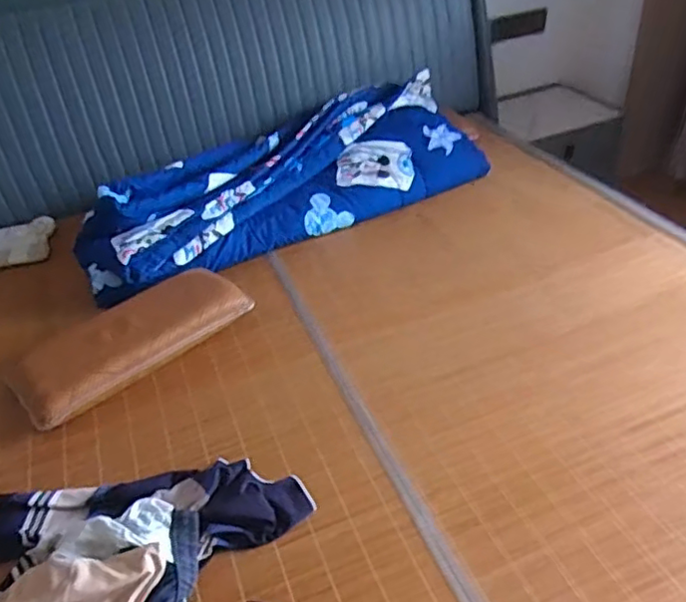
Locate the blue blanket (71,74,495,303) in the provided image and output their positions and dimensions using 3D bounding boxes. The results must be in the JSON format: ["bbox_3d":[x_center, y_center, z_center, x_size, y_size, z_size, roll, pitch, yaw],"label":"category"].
[{"bbox_3d":[-0.140,-0.318,1.662,1.113,0.211,0.353,-27,41,-22],"label":"blue blanket"}]

